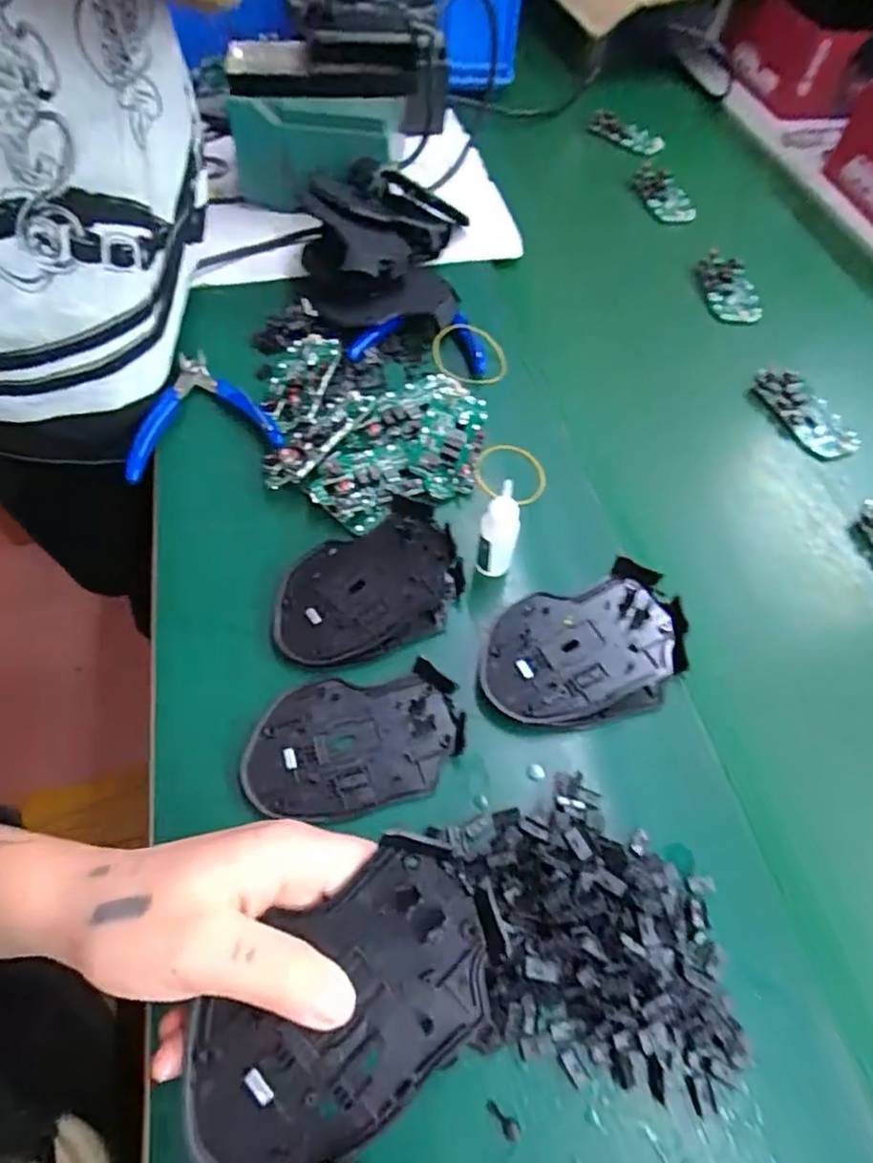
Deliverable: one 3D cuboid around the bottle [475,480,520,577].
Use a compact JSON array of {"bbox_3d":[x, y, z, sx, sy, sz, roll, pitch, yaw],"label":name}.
[{"bbox_3d":[0.036,-0.028,0.359,0.022,0.072,0.016,13,58,3],"label":"bottle"}]

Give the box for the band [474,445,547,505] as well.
[{"bbox_3d":[0.053,-0.078,0.436,0.051,0.007,0.046,20,68,4],"label":"band"}]

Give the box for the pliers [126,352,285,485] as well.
[{"bbox_3d":[-0.174,-0.126,0.452,0.108,0.023,0.108,-10,60,-11],"label":"pliers"}]

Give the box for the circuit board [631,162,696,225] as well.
[{"bbox_3d":[0.242,-0.418,0.657,0.048,0.007,0.102,-10,60,-10],"label":"circuit board"}]

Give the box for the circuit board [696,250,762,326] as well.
[{"bbox_3d":[0.274,-0.274,0.570,0.048,0.013,0.089,1,58,-4],"label":"circuit board"}]

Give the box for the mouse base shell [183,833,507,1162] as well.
[{"bbox_3d":[-0.030,0.145,0.207,0.112,0.021,0.064,-34,67,-22],"label":"mouse base shell"}]

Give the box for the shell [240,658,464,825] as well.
[{"bbox_3d":[-0.043,0.084,0.324,0.112,0.015,0.071,-7,59,-9],"label":"shell"}]

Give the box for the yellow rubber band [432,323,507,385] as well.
[{"bbox_3d":[0.027,-0.183,0.489,0.060,0.011,0.064,1,58,-4],"label":"yellow rubber band"}]

